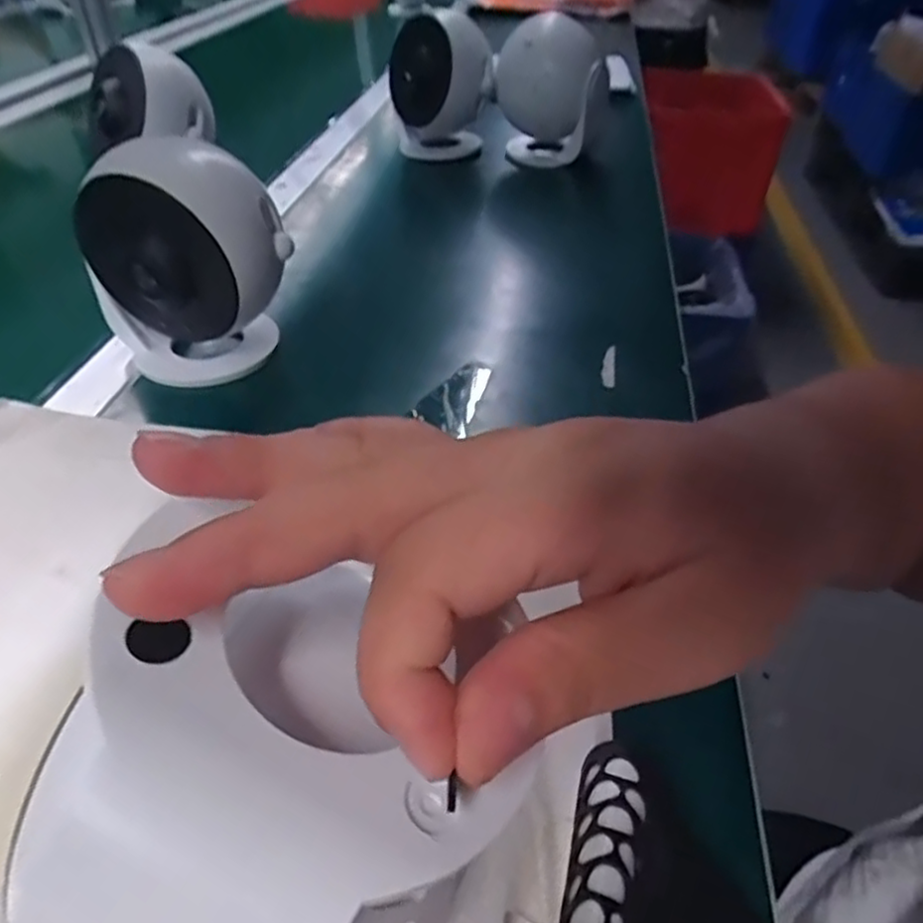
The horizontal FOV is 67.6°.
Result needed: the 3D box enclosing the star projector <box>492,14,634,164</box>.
[{"bbox_3d":[0.100,-0.379,0.711,0.082,0.139,0.113,-30,49,-33],"label":"star projector"}]

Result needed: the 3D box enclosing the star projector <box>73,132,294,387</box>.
[{"bbox_3d":[-0.164,-0.122,0.416,0.103,0.131,0.078,24,47,28],"label":"star projector"}]

